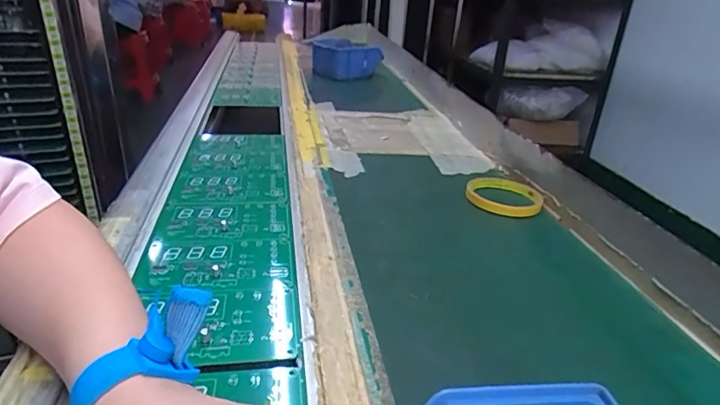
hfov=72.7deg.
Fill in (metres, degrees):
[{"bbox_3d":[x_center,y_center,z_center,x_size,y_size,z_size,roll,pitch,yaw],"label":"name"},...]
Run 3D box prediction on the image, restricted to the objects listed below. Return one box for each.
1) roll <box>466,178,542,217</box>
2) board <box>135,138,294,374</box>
[{"bbox_3d":[0.169,-0.009,0.565,0.085,0.013,0.081,2,25,-1],"label":"roll"},{"bbox_3d":[-0.143,0.005,0.521,0.122,0.011,0.468,-2,26,-10],"label":"board"}]

